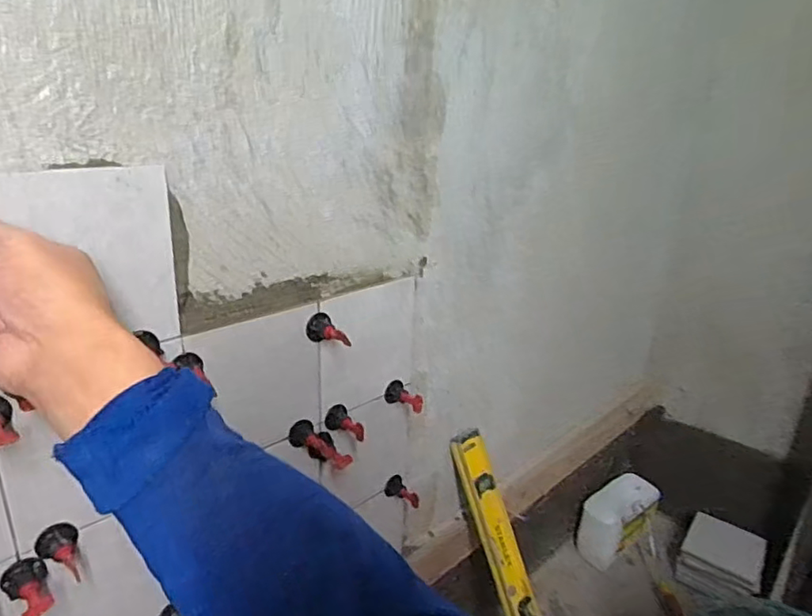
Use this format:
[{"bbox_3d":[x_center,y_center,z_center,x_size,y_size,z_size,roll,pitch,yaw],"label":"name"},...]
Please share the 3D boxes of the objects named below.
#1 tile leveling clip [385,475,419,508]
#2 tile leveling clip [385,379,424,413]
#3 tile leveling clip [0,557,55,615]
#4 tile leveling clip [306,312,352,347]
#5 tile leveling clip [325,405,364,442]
[{"bbox_3d":[-0.006,0.251,0.788,0.030,0.024,0.047,-15,27,-40],"label":"tile leveling clip"},{"bbox_3d":[-0.002,0.114,0.729,0.027,0.026,0.048,-12,25,-35],"label":"tile leveling clip"},{"bbox_3d":[-0.299,0.222,0.458,0.030,0.026,0.044,-13,26,-36],"label":"tile leveling clip"},{"bbox_3d":[-0.083,0.026,0.609,0.030,0.030,0.053,-10,24,-30],"label":"tile leveling clip"},{"bbox_3d":[-0.068,0.133,0.662,0.025,0.026,0.049,-15,27,-40],"label":"tile leveling clip"}]

